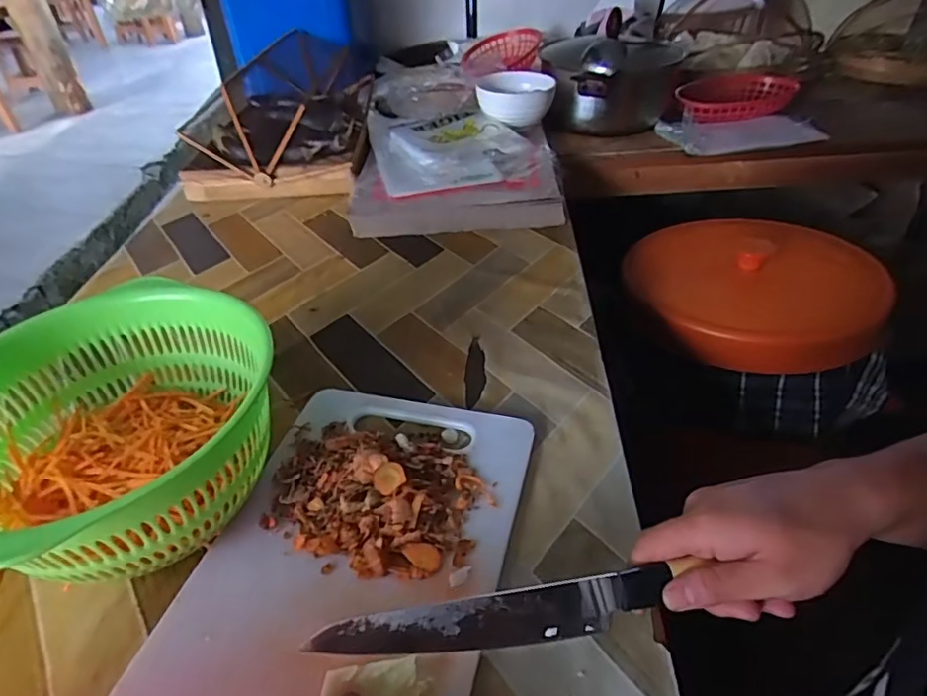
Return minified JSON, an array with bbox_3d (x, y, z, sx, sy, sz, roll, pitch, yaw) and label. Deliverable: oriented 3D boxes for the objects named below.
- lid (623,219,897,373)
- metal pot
[{"bbox_3d":[0.372,-0.099,0.757,0.284,0.069,0.291,8,41,11],"label":"lid"},{"bbox_3d":[0.239,-0.443,0.940,0.210,0.146,0.183,8,41,12],"label":"metal pot"}]

